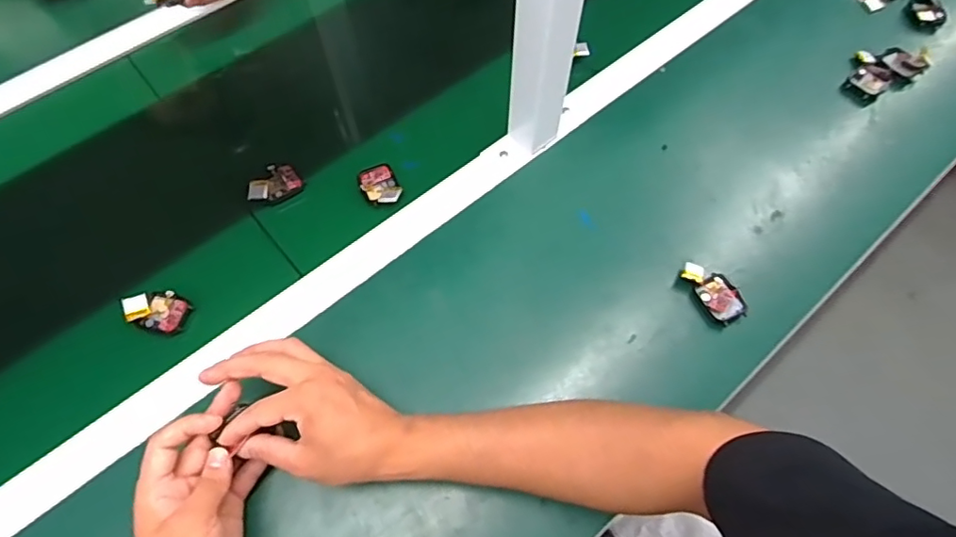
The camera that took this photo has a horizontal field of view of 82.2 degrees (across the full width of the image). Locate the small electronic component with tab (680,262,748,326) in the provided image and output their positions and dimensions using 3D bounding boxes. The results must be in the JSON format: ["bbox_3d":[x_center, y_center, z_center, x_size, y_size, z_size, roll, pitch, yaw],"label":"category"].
[{"bbox_3d":[0.220,0.021,0.512,0.037,0.018,0.064,-26,66,-12],"label":"small electronic component with tab"}]

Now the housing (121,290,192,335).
[{"bbox_3d":[-0.295,0.037,0.505,0.056,0.012,0.038,16,65,8],"label":"housing"}]

